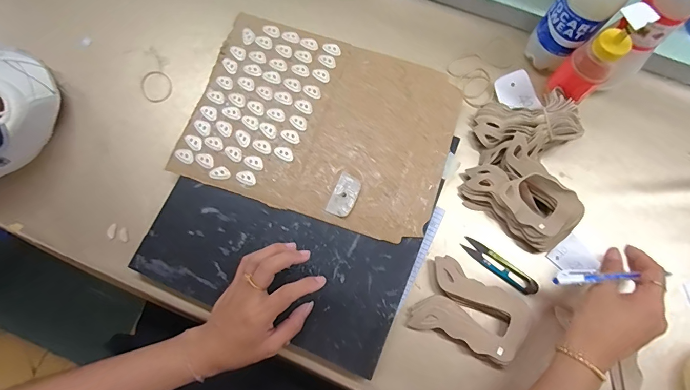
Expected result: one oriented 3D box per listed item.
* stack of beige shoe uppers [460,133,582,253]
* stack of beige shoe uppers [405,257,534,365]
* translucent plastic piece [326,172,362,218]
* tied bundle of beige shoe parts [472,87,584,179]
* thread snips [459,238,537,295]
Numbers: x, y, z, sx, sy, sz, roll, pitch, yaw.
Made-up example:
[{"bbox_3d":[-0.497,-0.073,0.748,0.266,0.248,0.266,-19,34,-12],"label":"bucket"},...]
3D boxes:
[{"bbox_3d":[0.216,0.003,0.453,0.095,0.041,0.137,-39,78,-8],"label":"stack of beige shoe uppers"},{"bbox_3d":[0.147,0.137,0.428,0.122,0.022,0.087,28,78,8],"label":"stack of beige shoe uppers"},{"bbox_3d":[0.000,0.001,0.445,0.030,0.004,0.052,25,77,7],"label":"translucent plastic piece"},{"bbox_3d":[0.227,-0.085,0.468,0.121,0.056,0.107,-23,77,-5],"label":"tied bundle of beige shoe parts"},{"bbox_3d":[0.187,0.085,0.448,0.097,0.009,0.022,36,79,9],"label":"thread snips"}]

